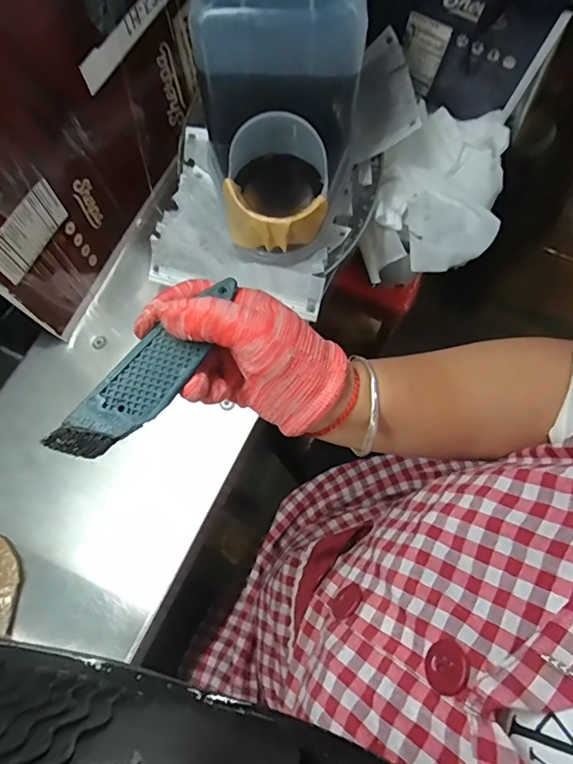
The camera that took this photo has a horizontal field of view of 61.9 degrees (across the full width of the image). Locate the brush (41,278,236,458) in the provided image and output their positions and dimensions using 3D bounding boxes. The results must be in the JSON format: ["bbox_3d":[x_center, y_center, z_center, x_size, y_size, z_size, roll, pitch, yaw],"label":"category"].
[{"bbox_3d":[-0.072,-0.008,0.267,0.035,0.007,0.130,40,72,12],"label":"brush"}]

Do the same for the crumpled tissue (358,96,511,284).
[{"bbox_3d":[0.164,-0.202,0.519,0.128,0.055,0.189,14,72,4],"label":"crumpled tissue"}]

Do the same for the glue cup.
[{"bbox_3d":[-0.009,-0.167,0.416,0.087,0.101,0.083,0,71,-1],"label":"glue cup"}]

